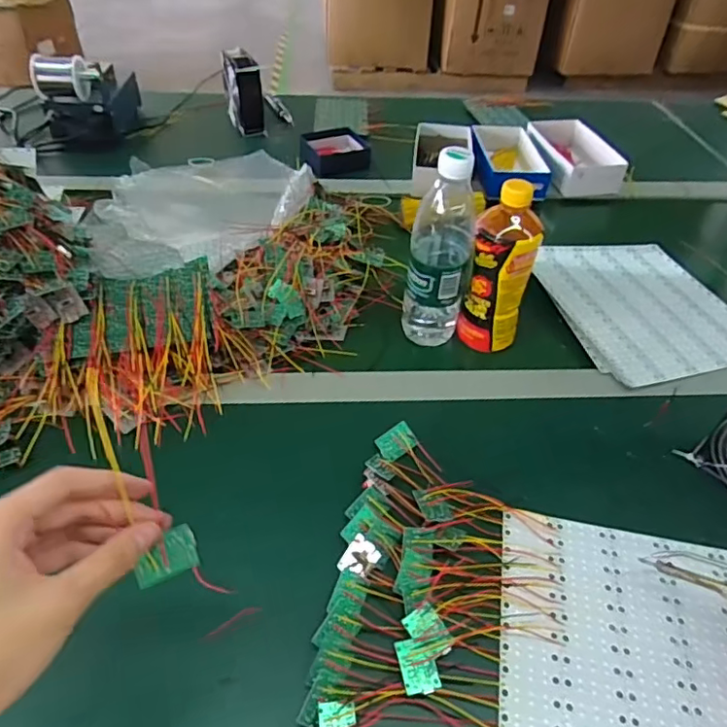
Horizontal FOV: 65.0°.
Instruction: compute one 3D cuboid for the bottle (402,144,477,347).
[{"bbox_3d":[0.085,-0.120,0.604,0.064,0.212,0.065,13,45,8],"label":"bottle"}]

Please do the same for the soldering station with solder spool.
[{"bbox_3d":[-0.481,-0.478,1.010,0.117,0.143,0.198,2,45,-3],"label":"soldering station with solder spool"}]

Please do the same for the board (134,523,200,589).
[{"bbox_3d":[-0.118,0.116,0.343,0.036,0.028,0.004,-17,8,-30],"label":"board"}]

